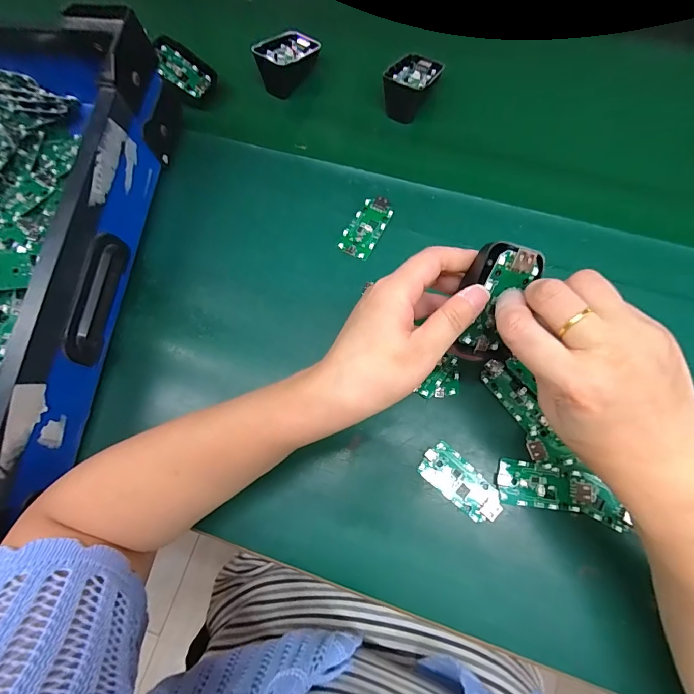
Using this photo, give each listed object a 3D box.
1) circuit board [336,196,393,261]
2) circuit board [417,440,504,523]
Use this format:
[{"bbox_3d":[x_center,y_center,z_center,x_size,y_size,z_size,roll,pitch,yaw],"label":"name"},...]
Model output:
[{"bbox_3d":[0.018,-0.112,0.355,0.030,0.008,0.062,27,77,10],"label":"circuit board"},{"bbox_3d":[0.086,0.102,0.288,0.063,0.007,0.031,40,80,13],"label":"circuit board"}]

